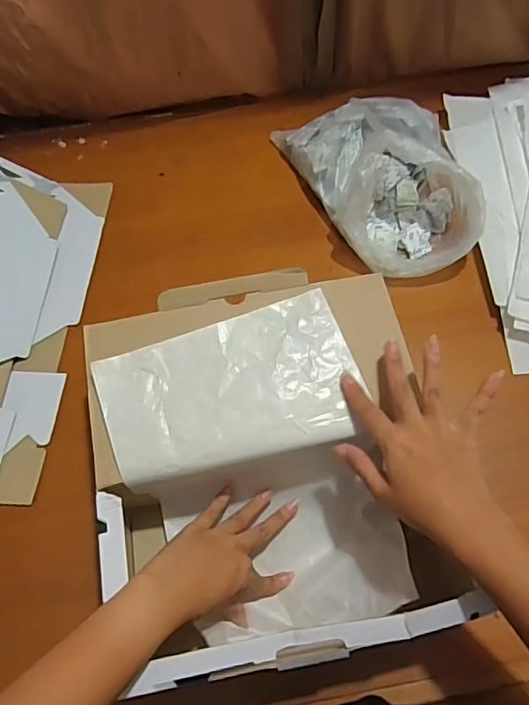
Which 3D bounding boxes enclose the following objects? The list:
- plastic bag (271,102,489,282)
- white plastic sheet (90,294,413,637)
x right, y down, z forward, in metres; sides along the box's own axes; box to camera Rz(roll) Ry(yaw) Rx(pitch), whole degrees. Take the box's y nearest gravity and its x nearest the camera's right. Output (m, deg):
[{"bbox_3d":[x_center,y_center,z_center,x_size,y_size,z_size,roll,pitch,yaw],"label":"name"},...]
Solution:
[{"bbox_3d":[0.158,-0.231,0.623,0.190,0.109,0.277,-21,65,-8],"label":"plastic bag"},{"bbox_3d":[0.001,0.107,0.445,0.196,0.113,0.253,-18,65,-6],"label":"white plastic sheet"}]

